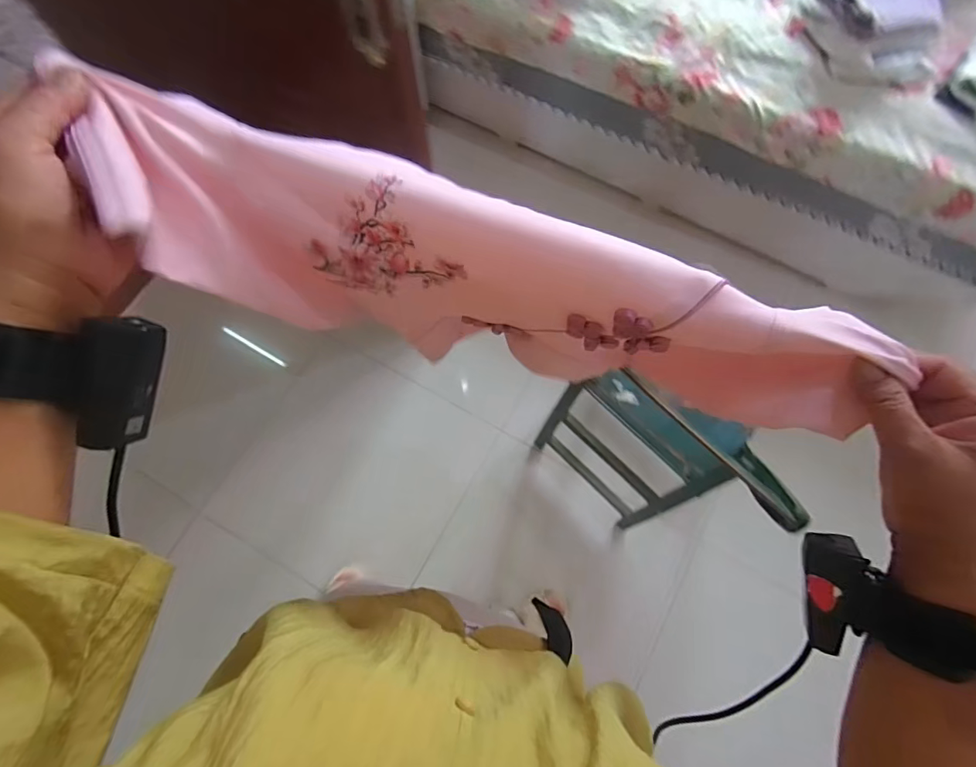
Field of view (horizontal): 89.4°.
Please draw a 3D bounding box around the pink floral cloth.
[{"bbox_3d":[-0.004,-0.050,0.342,0.458,0.187,0.095,17,73,-7],"label":"pink floral cloth"}]

